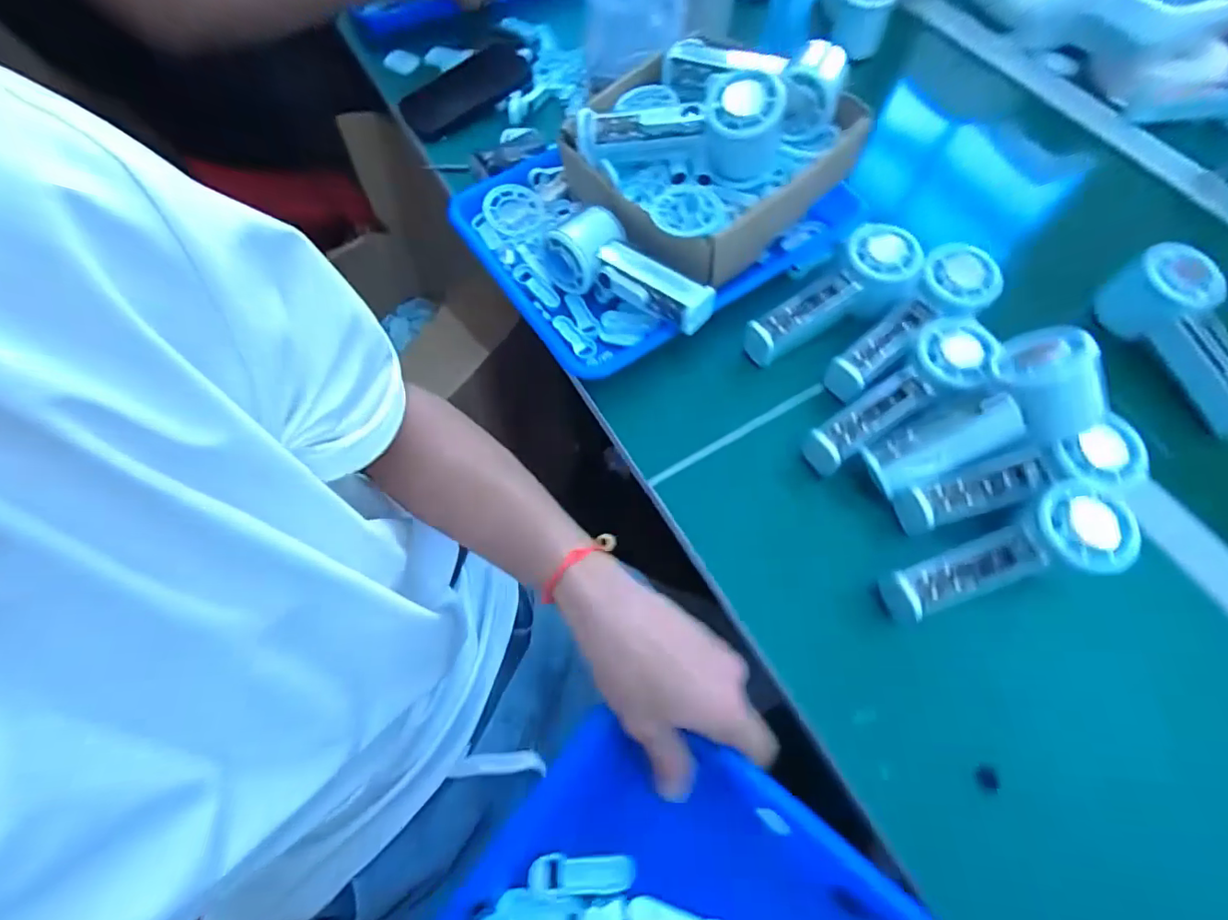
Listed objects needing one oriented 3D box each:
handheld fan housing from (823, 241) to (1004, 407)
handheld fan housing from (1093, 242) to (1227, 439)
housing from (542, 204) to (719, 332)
[{"bbox_3d":[0.242,-0.111,0.435,0.155,0.036,0.055,-42,69,4],"label":"handheld fan housing"},{"bbox_3d":[0.466,-0.097,0.425,0.051,0.047,0.154,-11,64,-4],"label":"handheld fan housing"},{"bbox_3d":[0.010,-0.161,0.463,0.160,0.046,0.060,37,70,17],"label":"housing"}]

